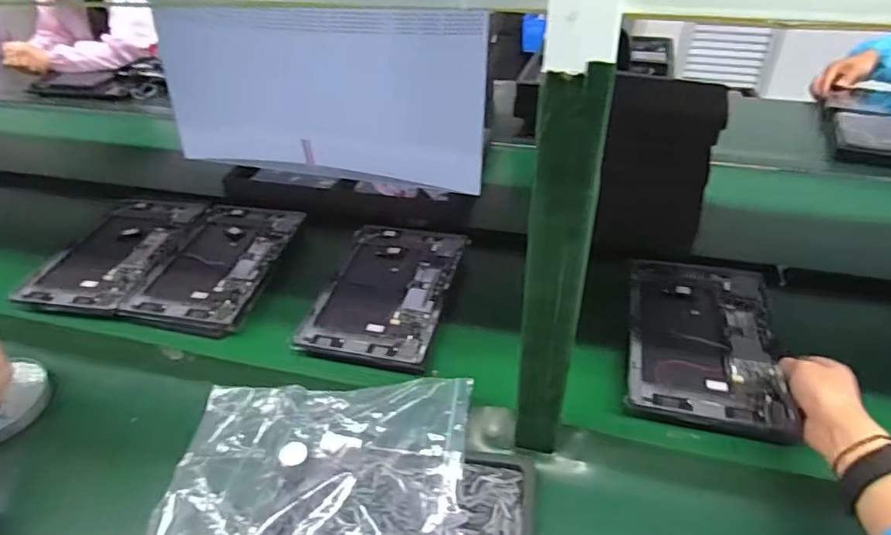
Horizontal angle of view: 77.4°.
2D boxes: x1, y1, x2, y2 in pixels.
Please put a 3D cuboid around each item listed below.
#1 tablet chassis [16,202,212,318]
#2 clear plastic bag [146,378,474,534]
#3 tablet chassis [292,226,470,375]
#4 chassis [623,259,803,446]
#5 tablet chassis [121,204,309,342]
[{"bbox_3d":[-0.492,-0.031,0.841,0.167,0.016,0.288,5,38,8],"label":"tablet chassis"},{"bbox_3d":[-0.123,0.188,0.534,0.280,0.025,0.217,2,37,5],"label":"clear plastic bag"},{"bbox_3d":[-0.076,0.027,0.754,0.164,0.010,0.263,7,38,11],"label":"tablet chassis"},{"bbox_3d":[0.309,0.081,0.673,0.165,0.012,0.270,9,41,14],"label":"chassis"},{"bbox_3d":[-0.326,-0.011,0.812,0.165,0.008,0.271,6,38,9],"label":"tablet chassis"}]

